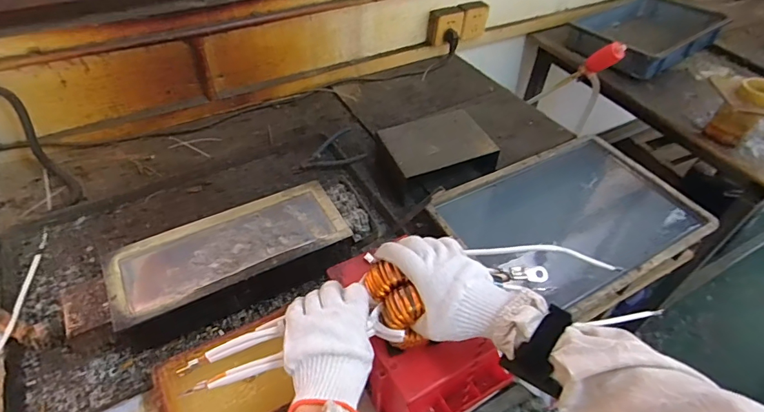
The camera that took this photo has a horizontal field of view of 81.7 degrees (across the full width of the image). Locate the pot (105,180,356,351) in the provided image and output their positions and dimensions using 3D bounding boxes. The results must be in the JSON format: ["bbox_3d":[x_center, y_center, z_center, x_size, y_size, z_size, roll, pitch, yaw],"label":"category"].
[{"bbox_3d":[-0.227,0.087,0.693,0.340,0.093,0.155,-20,50,-21],"label":"pot"}]

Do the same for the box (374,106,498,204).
[{"bbox_3d":[0.106,-0.105,0.900,0.214,0.095,0.145,-15,48,-17],"label":"box"}]

